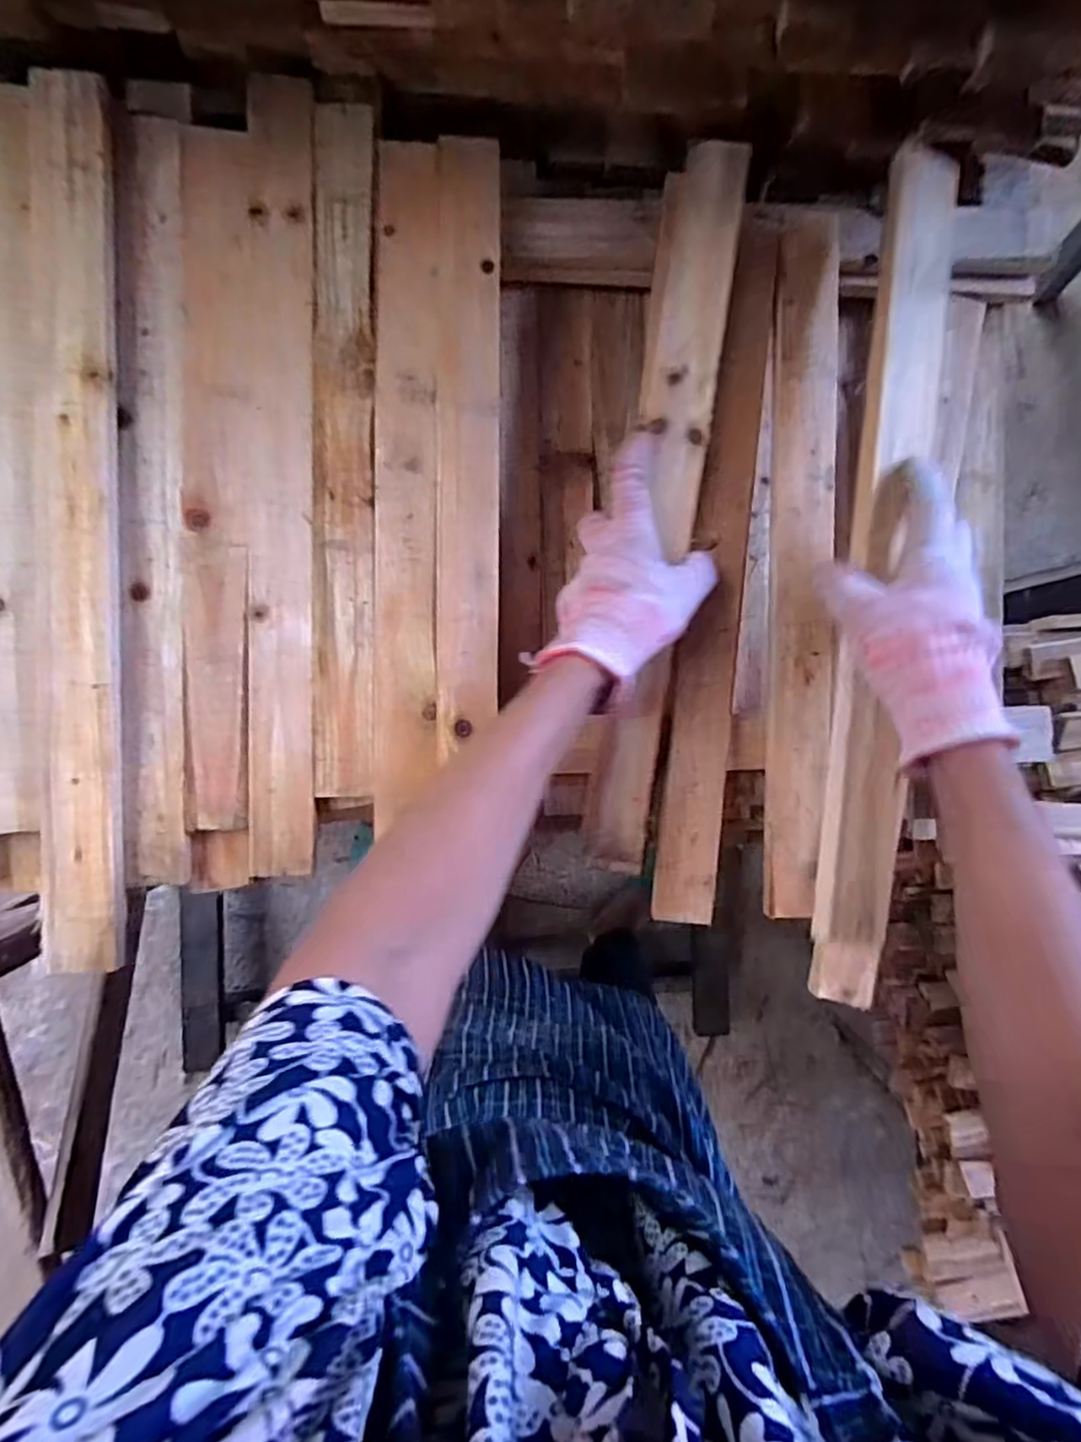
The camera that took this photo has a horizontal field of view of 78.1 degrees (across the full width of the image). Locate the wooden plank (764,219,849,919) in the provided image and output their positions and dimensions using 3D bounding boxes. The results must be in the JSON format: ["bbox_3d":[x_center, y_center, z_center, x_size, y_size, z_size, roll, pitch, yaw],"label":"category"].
[{"bbox_3d":[0.193,-0.106,0.485,0.049,0.022,0.487,0,92,-8],"label":"wooden plank"}]

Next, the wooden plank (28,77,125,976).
[{"bbox_3d":[-0.291,-0.117,0.422,0.043,0.022,0.546,0,92,-8],"label":"wooden plank"}]

